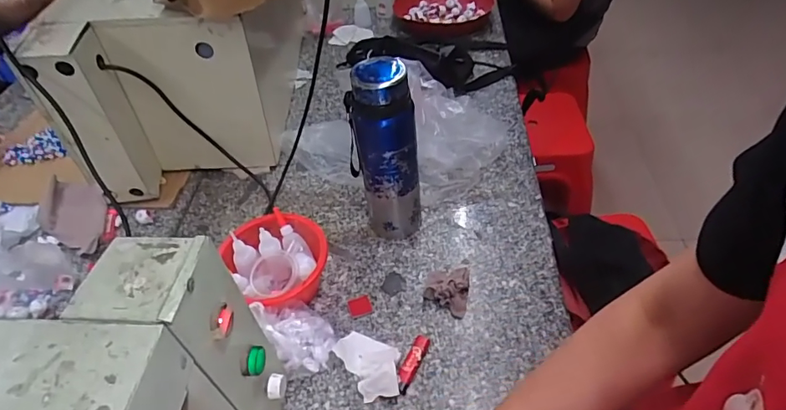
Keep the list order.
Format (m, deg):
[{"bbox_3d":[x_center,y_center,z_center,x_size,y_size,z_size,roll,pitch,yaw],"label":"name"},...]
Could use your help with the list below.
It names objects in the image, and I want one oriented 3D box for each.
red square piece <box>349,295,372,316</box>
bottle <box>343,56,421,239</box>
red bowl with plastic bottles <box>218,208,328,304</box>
[{"bbox_3d":[-0.046,0.139,0.663,0.029,0.004,0.030,-15,47,-9],"label":"red square piece"},{"bbox_3d":[-0.008,-0.061,0.660,0.081,0.277,0.064,-13,47,-7],"label":"bottle"},{"bbox_3d":[-0.155,0.087,0.665,0.138,0.081,0.147,-3,46,3],"label":"red bowl with plastic bottles"}]

